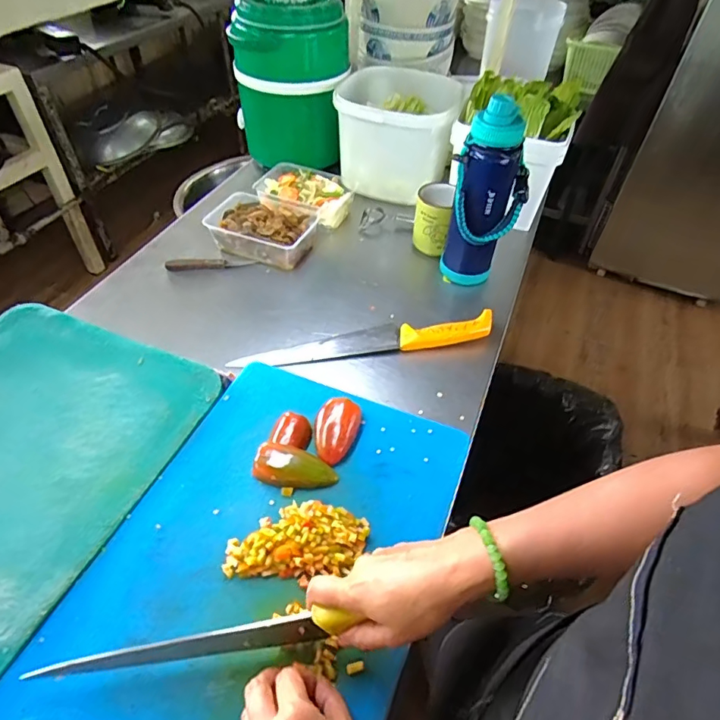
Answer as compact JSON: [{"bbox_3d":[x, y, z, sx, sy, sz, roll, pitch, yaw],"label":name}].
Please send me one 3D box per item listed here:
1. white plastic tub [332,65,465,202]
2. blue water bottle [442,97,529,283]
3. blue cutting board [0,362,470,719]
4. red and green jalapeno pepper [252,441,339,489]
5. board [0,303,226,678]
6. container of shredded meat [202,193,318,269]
[{"bbox_3d":[0.070,-0.438,0.961,0.222,0.165,0.205,10,47,7],"label":"white plastic tub"},{"bbox_3d":[0.181,-0.223,0.711,0.100,0.259,0.071,17,49,13],"label":"blue water bottle"},{"bbox_3d":[-0.092,0.190,0.472,0.295,0.028,0.440,18,49,14],"label":"blue cutting board"},{"bbox_3d":[-0.072,0.120,0.538,0.088,0.026,0.042,15,48,12],"label":"red and green jalapeno pepper"},{"bbox_3d":[-0.395,0.100,0.547,0.342,0.022,0.380,18,49,14],"label":"board"},{"bbox_3d":[-0.164,-0.222,0.838,0.164,0.051,0.125,18,49,14],"label":"container of shredded meat"}]

